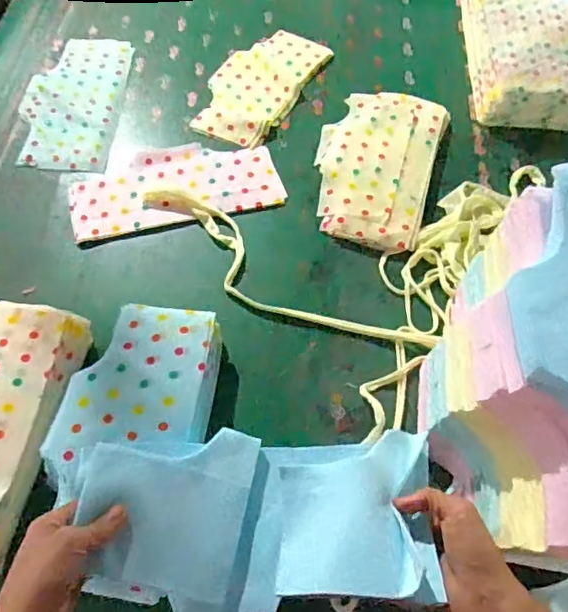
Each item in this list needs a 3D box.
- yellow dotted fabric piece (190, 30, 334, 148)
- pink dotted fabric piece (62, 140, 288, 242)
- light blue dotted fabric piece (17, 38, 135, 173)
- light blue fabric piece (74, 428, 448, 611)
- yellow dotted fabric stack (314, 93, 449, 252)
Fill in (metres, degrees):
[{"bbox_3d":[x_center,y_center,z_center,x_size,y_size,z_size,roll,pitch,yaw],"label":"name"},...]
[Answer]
[{"bbox_3d":[-0.043,-0.364,0.934,0.146,0.014,0.265,24,61,14],"label":"yellow dotted fabric piece"},{"bbox_3d":[-0.155,-0.174,0.818,0.290,0.011,0.137,-10,59,-7],"label":"pink dotted fabric piece"},{"bbox_3d":[-0.336,-0.327,0.912,0.157,0.009,0.304,1,58,0],"label":"light blue dotted fabric piece"},{"bbox_3d":[-0.027,0.190,0.524,0.304,0.105,0.151,-3,57,9],"label":"light blue fabric piece"},{"bbox_3d":[0.129,-0.206,0.829,0.169,0.026,0.279,16,59,9],"label":"yellow dotted fabric stack"}]

